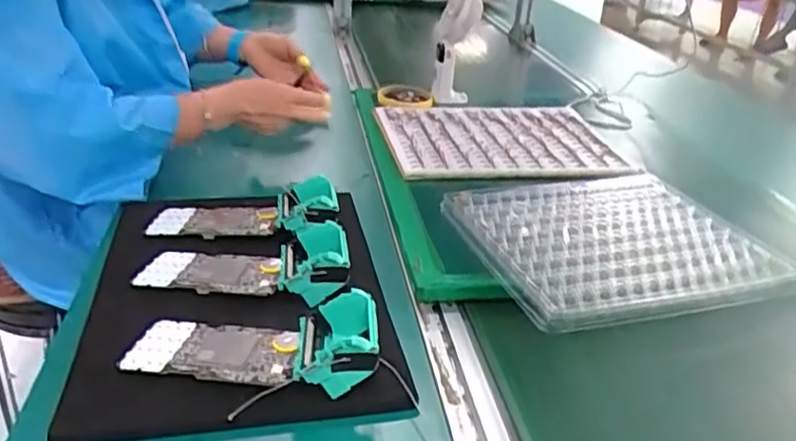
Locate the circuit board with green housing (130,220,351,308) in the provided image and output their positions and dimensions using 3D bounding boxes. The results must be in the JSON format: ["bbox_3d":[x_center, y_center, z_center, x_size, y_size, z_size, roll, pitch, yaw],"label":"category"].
[{"bbox_3d":[-0.131,0.040,0.598,0.186,0.035,0.083,-5,26,14],"label":"circuit board with green housing"}]

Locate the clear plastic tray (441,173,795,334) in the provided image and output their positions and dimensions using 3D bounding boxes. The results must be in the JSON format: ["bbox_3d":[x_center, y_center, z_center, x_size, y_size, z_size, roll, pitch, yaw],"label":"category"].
[{"bbox_3d":[0.217,0.018,0.680,0.295,0.036,0.257,-9,30,-20],"label":"clear plastic tray"}]

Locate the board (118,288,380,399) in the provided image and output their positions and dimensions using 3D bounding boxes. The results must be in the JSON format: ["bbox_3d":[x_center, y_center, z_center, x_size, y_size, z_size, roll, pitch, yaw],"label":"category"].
[{"bbox_3d":[-0.108,0.084,0.488,0.185,0.051,0.075,2,28,0],"label":"board"}]

